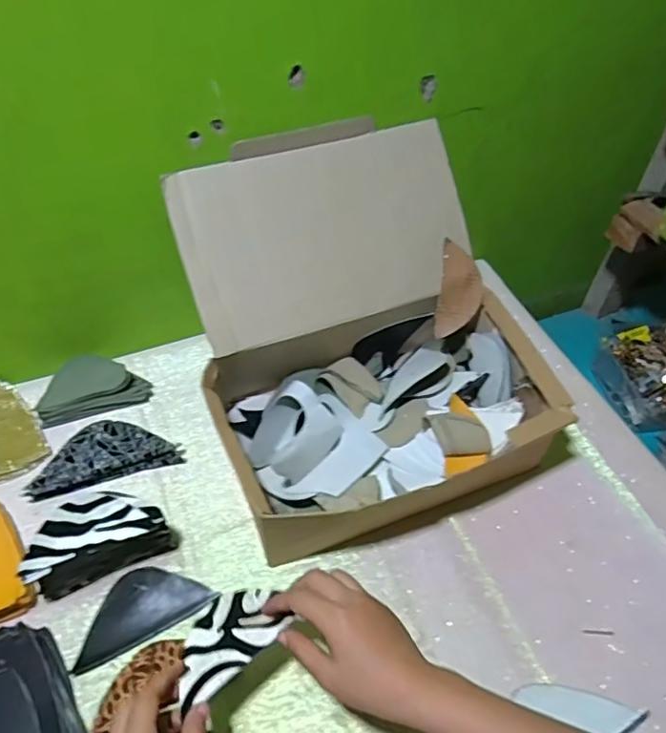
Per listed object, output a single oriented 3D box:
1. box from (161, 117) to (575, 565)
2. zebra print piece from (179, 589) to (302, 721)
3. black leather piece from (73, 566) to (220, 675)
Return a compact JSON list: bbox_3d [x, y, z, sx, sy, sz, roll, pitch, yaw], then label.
[{"bbox_3d":[0.032,-0.035,0.593,0.321,0.237,0.342,-15,52,-15],"label":"box"},{"bbox_3d":[-0.083,0.208,0.435,0.095,0.010,0.053,-33,60,-24],"label":"zebra print piece"},{"bbox_3d":[-0.180,0.223,0.527,0.123,0.015,0.061,-23,54,-21],"label":"black leather piece"}]

